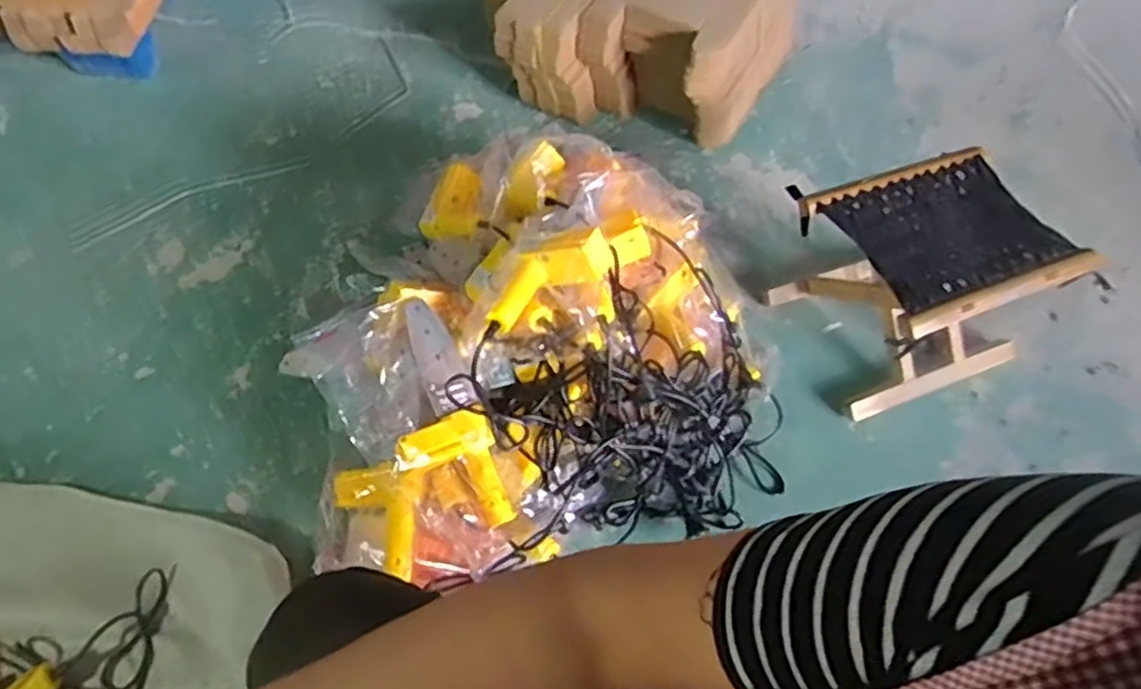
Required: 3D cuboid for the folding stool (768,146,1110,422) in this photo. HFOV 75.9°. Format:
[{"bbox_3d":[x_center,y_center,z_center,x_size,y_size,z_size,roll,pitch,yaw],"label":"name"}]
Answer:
[{"bbox_3d":[0.493,-0.086,1.075,0.291,0.260,0.269,-20,60,-15],"label":"folding stool"}]

